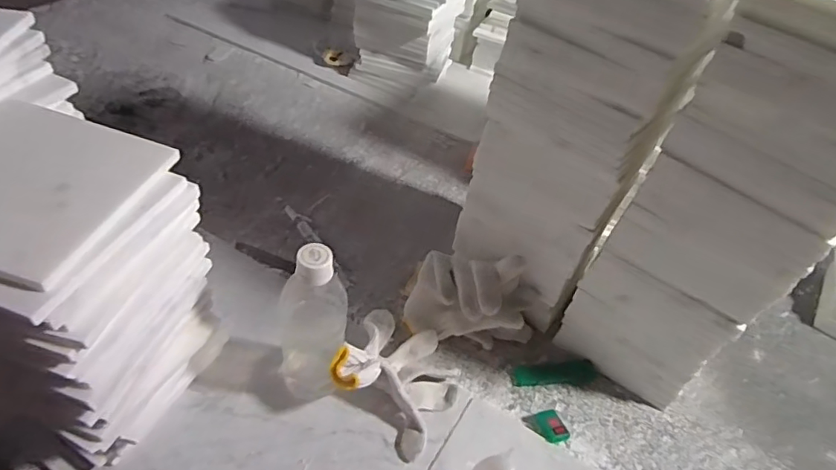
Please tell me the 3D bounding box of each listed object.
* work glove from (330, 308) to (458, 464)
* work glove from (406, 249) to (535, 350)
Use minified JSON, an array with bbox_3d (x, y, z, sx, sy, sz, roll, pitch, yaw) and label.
[{"bbox_3d":[-0.019,0.153,0.575,0.119,0.106,0.143,15,45,8],"label":"work glove"},{"bbox_3d":[0.068,0.083,0.644,0.158,0.119,0.080,15,45,8],"label":"work glove"}]

